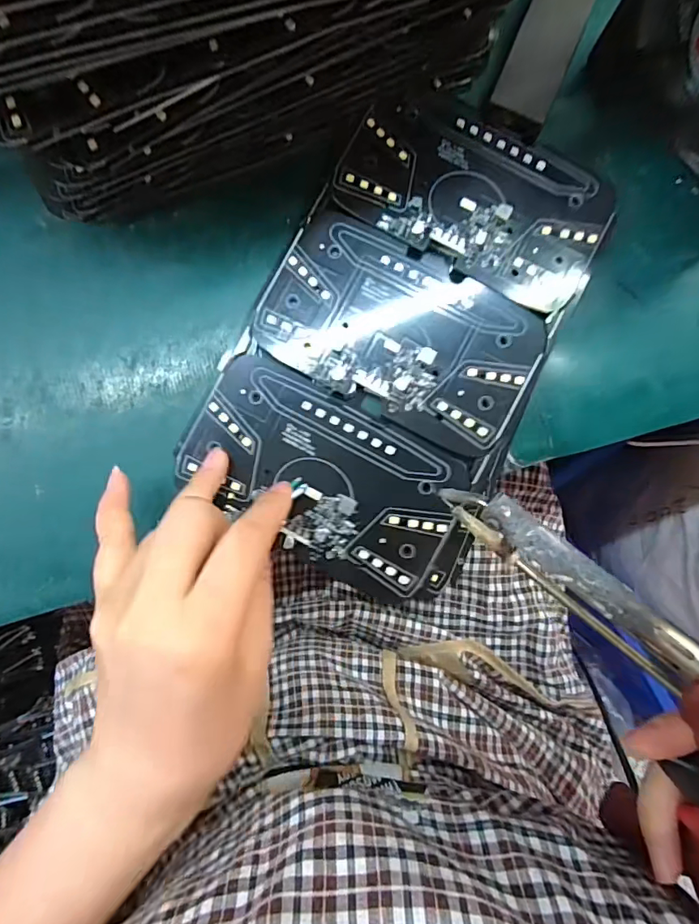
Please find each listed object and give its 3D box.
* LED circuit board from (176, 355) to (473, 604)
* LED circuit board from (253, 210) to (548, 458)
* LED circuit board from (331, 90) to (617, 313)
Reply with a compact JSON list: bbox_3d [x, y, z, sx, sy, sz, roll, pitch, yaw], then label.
[{"bbox_3d":[-0.008,0.009,0.233,0.141,0.009,0.073,26,88,0],"label":"LED circuit board"},{"bbox_3d":[0.025,-0.062,0.231,0.129,0.004,0.077,26,88,0],"label":"LED circuit board"},{"bbox_3d":[0.062,-0.132,0.236,0.128,0.005,0.081,25,88,0],"label":"LED circuit board"}]

